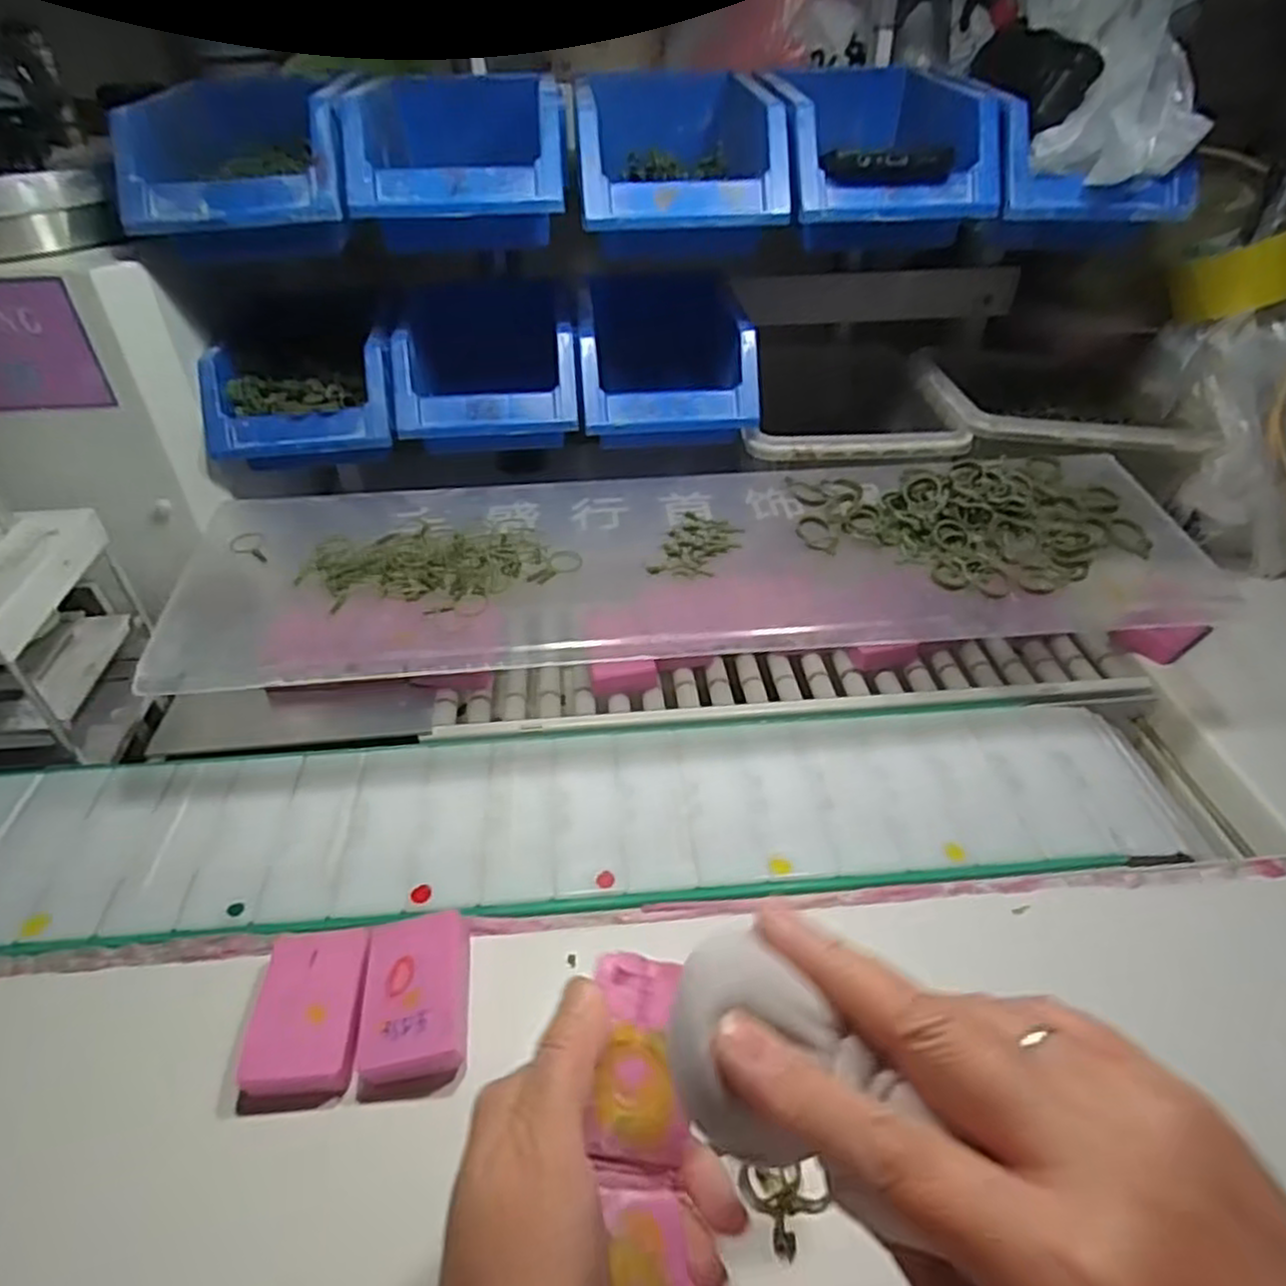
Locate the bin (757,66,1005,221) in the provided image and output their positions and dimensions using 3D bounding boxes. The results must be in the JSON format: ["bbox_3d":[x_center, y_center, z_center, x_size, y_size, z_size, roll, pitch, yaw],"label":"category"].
[{"bbox_3d":[0.153,-0.338,0.524,0.127,0.062,0.195,0,40,1],"label":"bin"}]

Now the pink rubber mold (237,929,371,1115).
[{"bbox_3d":[-0.151,0.167,0.353,0.048,0.015,0.073,-4,40,-4],"label":"pink rubber mold"}]

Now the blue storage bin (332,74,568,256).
[{"bbox_3d":[-0.115,-0.315,0.501,0.122,0.070,0.186,-5,41,-4],"label":"blue storage bin"}]

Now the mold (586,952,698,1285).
[{"bbox_3d":[0.001,0.171,0.251,0.035,0.043,0.127,-3,51,-3],"label":"mold"}]

